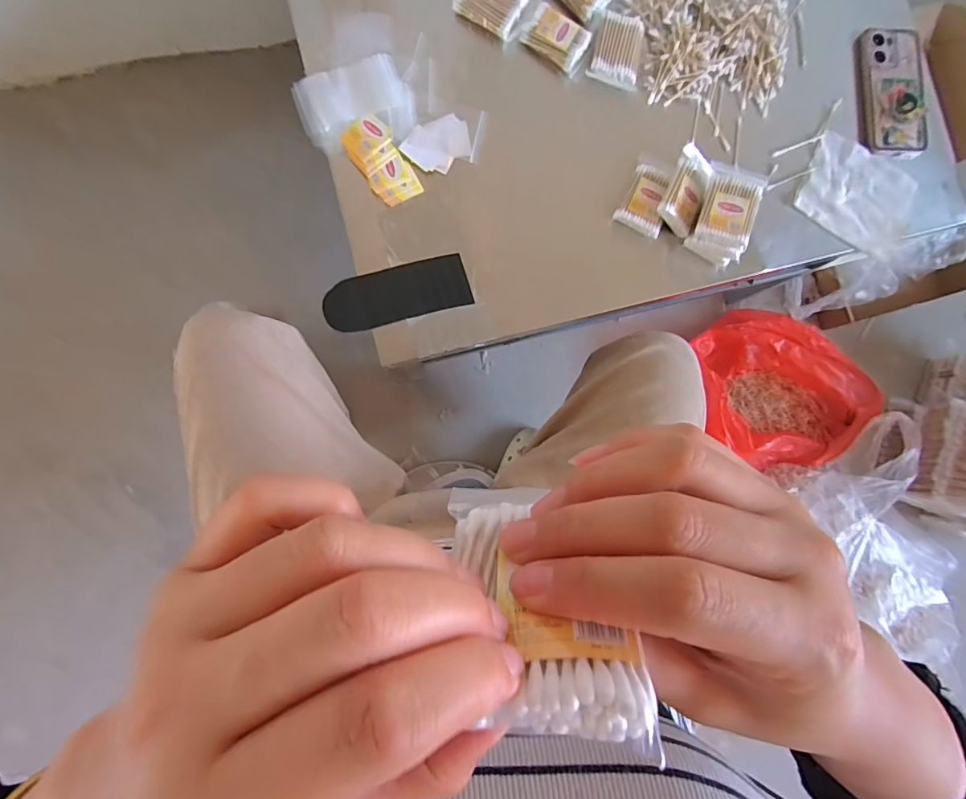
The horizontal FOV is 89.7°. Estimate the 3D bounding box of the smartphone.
[{"bbox_3d":[0.531,-0.398,0.628,0.088,0.017,0.170,-1,86,-5],"label":"smartphone"}]

